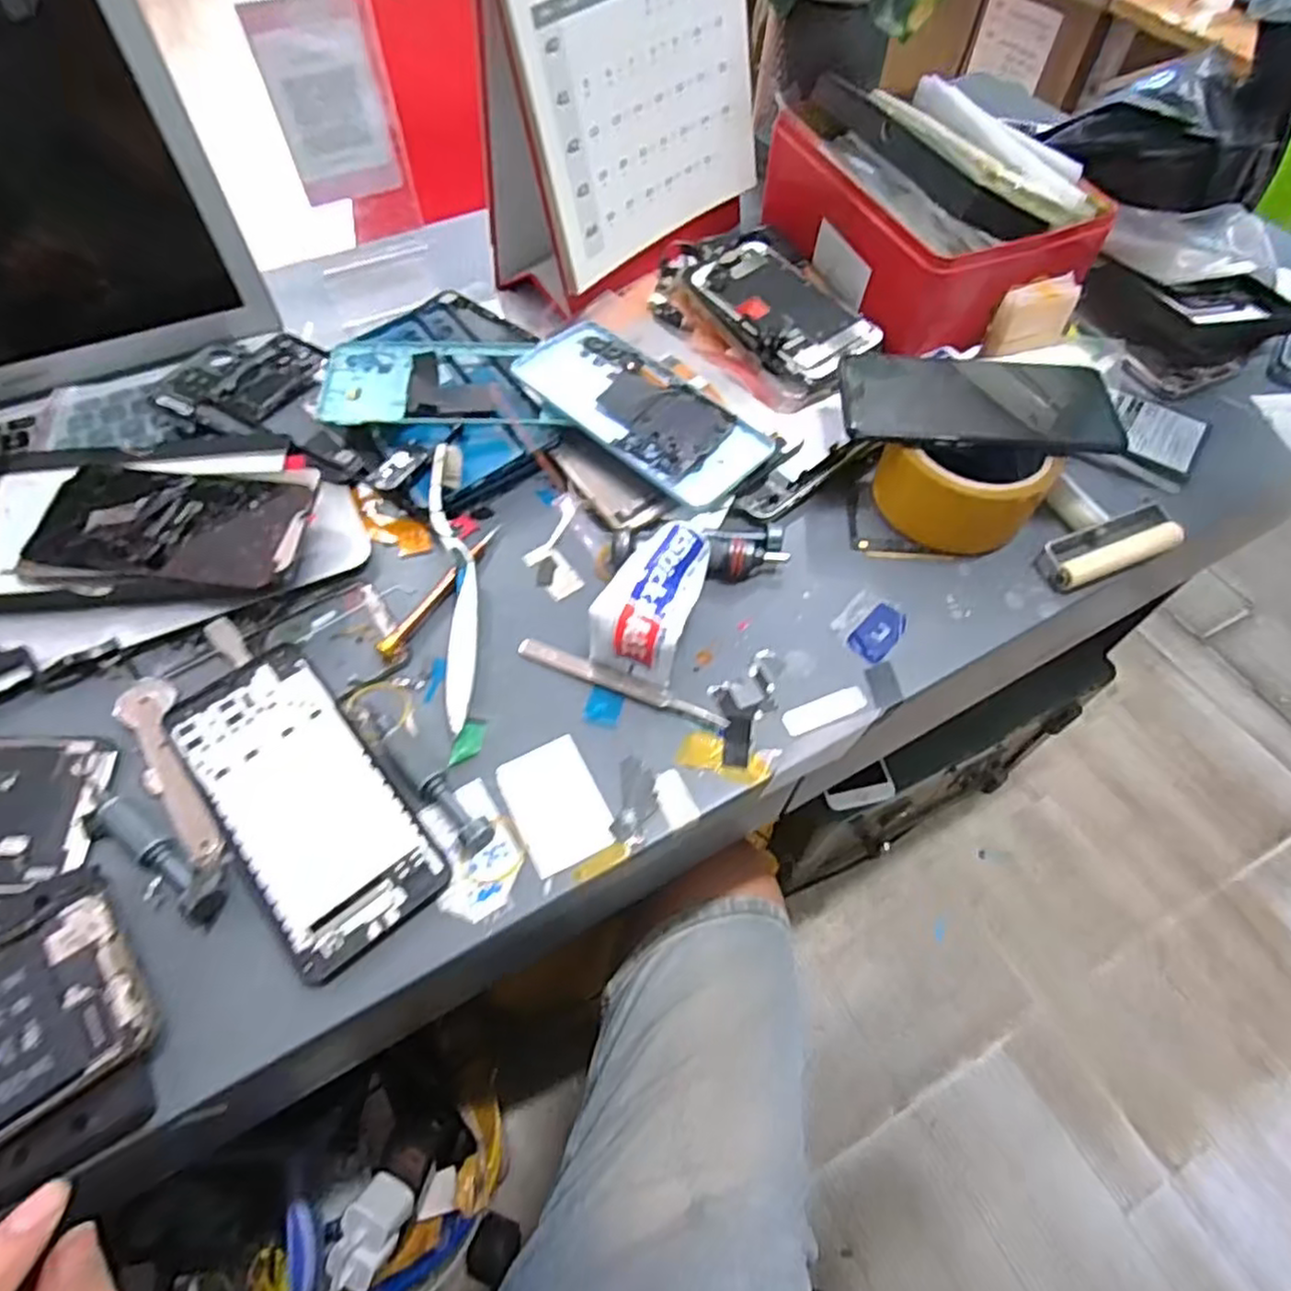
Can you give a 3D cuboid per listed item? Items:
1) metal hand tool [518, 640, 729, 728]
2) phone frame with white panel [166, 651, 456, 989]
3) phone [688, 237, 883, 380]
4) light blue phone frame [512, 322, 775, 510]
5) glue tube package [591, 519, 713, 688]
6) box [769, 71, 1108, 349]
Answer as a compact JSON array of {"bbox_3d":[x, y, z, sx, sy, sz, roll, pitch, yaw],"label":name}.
[{"bbox_3d":[-0.014,0.020,0.378,0.118,0.008,0.011,22,60,13],"label":"metal hand tool"},{"bbox_3d":[-0.165,0.070,0.340,0.073,0.006,0.161,-36,65,-20],"label":"phone frame with white panel"},{"bbox_3d":[0.095,-0.234,0.494,0.077,0.017,0.136,-25,62,-15],"label":"phone"},{"bbox_3d":[-0.006,-0.149,0.446,0.166,0.008,0.076,40,64,18],"label":"light blue phone frame"},{"bbox_3d":[0.007,-0.026,0.377,0.045,0.038,0.077,21,60,12],"label":"glue tube package"},{"bbox_3d":[0.207,-0.325,0.519,0.151,0.087,0.210,-24,61,-14],"label":"box"}]

